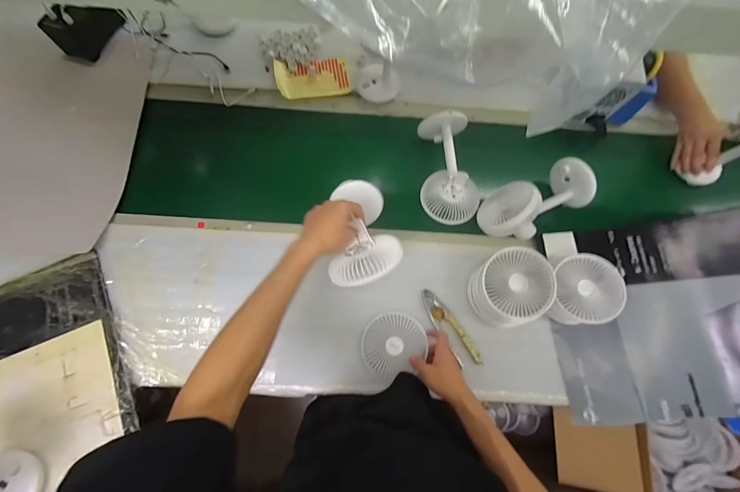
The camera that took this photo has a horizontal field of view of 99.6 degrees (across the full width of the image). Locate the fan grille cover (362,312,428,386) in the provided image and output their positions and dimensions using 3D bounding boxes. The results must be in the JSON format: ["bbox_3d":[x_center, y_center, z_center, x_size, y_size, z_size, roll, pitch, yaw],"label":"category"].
[{"bbox_3d":[0.048,0.193,0.614,0.123,0.018,0.117,-19,75,-7],"label":"fan grille cover"}]

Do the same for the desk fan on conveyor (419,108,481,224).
[{"bbox_3d":[0.174,-0.170,0.717,0.119,0.084,0.239,-7,90,-3],"label":"desk fan on conveyor"}]

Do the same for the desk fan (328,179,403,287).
[{"bbox_3d":[-0.011,-0.034,0.592,0.121,0.096,0.211,-2,51,-2],"label":"desk fan"}]

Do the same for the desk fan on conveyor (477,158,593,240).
[{"bbox_3d":[0.358,-0.096,0.668,0.229,0.087,0.110,-25,75,-8],"label":"desk fan on conveyor"}]

